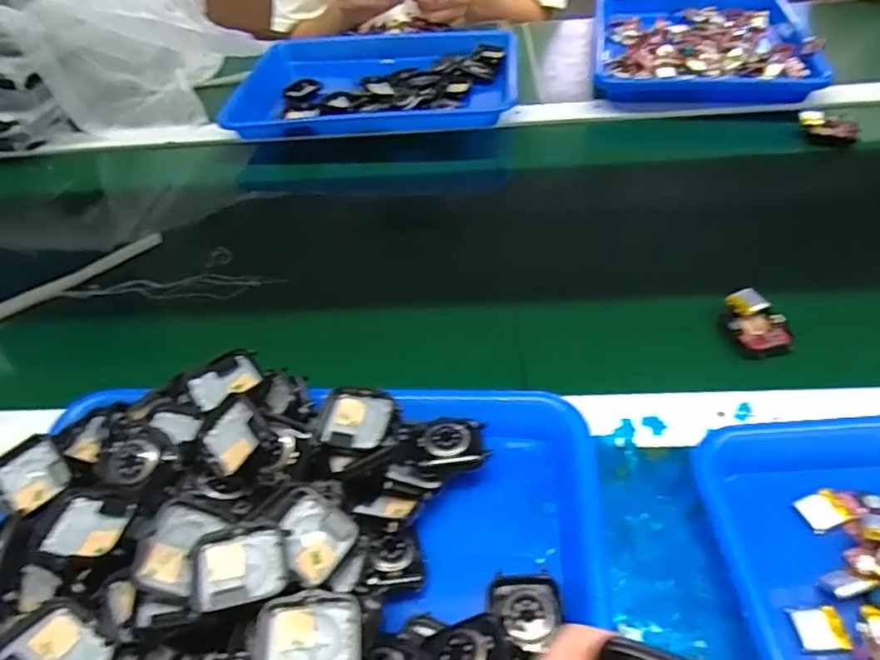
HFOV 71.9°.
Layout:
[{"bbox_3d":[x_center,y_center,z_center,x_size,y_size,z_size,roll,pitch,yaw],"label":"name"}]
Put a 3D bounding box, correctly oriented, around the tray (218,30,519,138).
[{"bbox_3d":[-0.072,-0.309,0.751,0.324,0.043,0.257,-2,45,5],"label":"tray"}]

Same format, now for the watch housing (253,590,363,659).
[{"bbox_3d":[-0.057,0.136,0.265,0.045,0.008,0.037,-2,55,-8],"label":"watch housing"}]

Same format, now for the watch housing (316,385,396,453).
[{"bbox_3d":[-0.046,0.050,0.344,0.044,0.007,0.036,6,63,25],"label":"watch housing"}]

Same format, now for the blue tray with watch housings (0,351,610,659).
[{"bbox_3d":[-0.086,0.128,0.295,0.321,0.063,0.237,-1,45,6],"label":"blue tray with watch housings"}]

